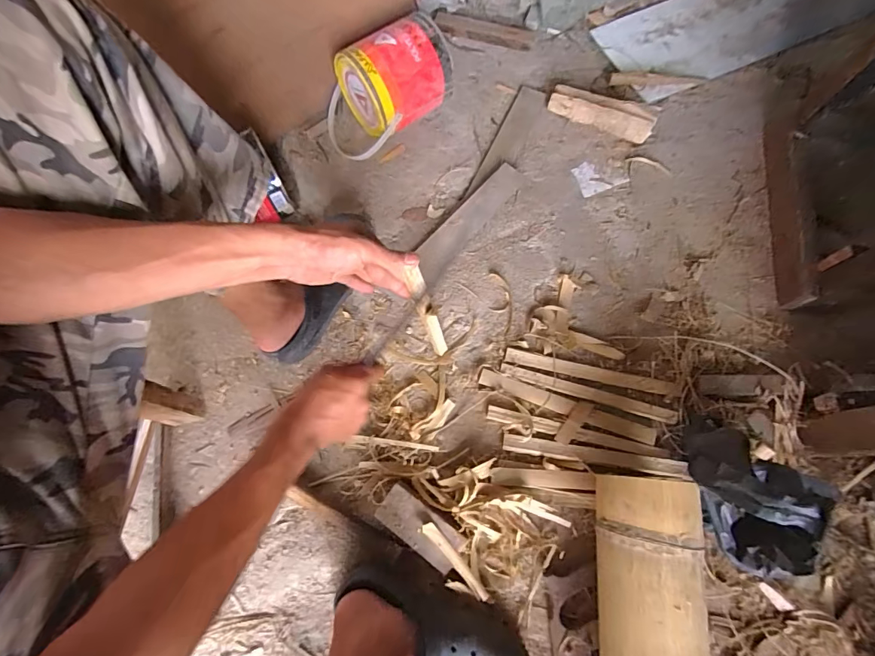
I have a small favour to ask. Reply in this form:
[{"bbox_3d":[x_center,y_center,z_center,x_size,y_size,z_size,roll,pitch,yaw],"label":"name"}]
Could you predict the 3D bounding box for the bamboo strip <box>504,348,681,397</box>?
[{"bbox_3d":[0.244,0.072,0.677,0.271,0.005,0.025,12,70,4],"label":"bamboo strip"}]

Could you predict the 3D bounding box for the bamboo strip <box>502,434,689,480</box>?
[{"bbox_3d":[0.230,0.189,0.628,0.262,0.010,0.024,7,63,6],"label":"bamboo strip"}]

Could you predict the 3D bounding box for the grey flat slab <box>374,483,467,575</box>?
[{"bbox_3d":[-0.026,0.285,0.604,0.126,0.012,0.056,34,87,14],"label":"grey flat slab"}]

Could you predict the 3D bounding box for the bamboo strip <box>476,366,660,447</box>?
[{"bbox_3d":[0.198,0.122,0.659,0.274,0.011,0.027,19,72,5],"label":"bamboo strip"}]

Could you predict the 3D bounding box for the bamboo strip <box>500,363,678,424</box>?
[{"bbox_3d":[0.233,0.102,0.663,0.271,0.006,0.021,16,72,4],"label":"bamboo strip"}]

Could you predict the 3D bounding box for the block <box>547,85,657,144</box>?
[{"bbox_3d":[0.310,-0.410,0.810,0.194,0.057,0.032,25,72,7],"label":"block"}]

